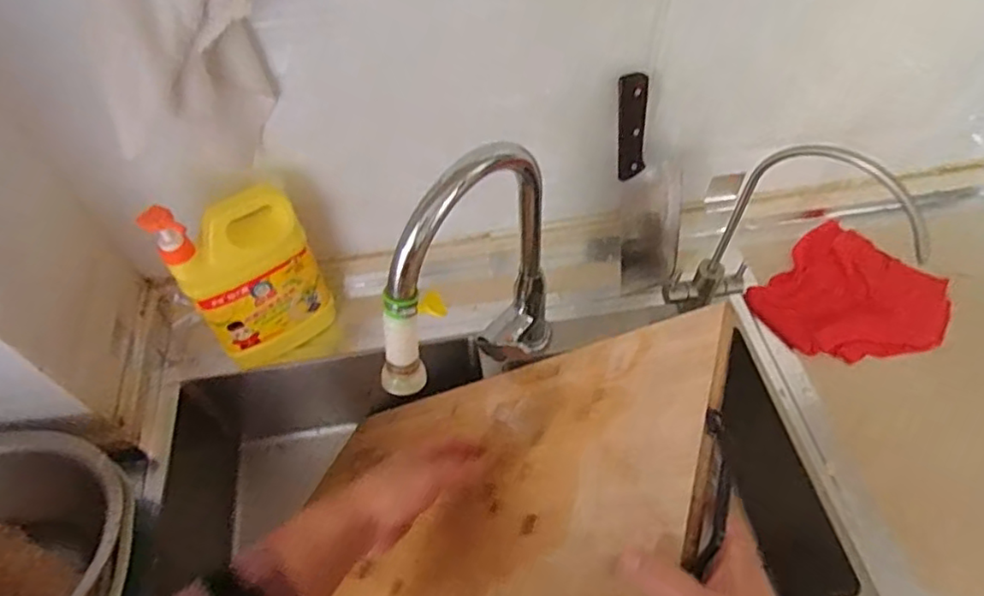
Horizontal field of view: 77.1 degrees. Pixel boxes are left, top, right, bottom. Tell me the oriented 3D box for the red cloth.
[{"bbox_3d":[0.483,0.001,0.822,0.214,0.033,0.200,-37,62,-22],"label":"red cloth"}]

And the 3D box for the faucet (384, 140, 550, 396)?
[{"bbox_3d":[-0.016,0.013,0.630,0.059,0.341,0.242,30,61,20],"label":"faucet"}]

